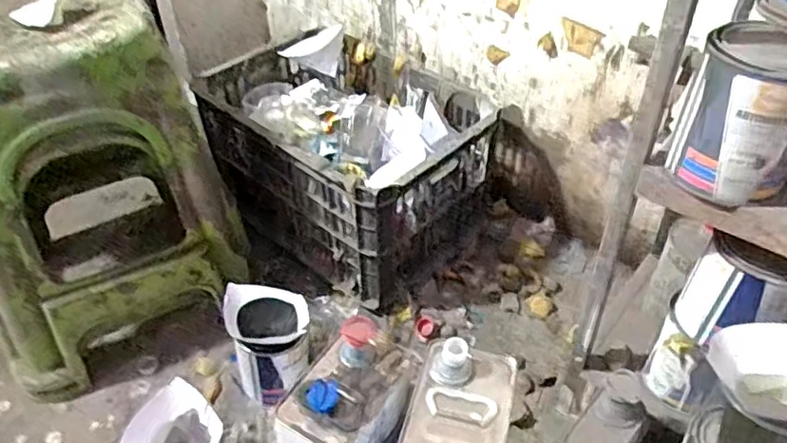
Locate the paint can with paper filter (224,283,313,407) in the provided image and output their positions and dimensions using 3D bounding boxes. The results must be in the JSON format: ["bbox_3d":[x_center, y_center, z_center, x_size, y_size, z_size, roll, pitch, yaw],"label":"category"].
[{"bbox_3d":[-0.178,0.182,0.925,0.116,0.128,0.109,-11,41,-11],"label":"paint can with paper filter"}]

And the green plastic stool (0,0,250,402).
[{"bbox_3d":[-0.453,-0.066,0.917,0.344,0.454,0.274,-24,45,-24],"label":"green plastic stool"}]

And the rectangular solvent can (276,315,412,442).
[{"bbox_3d":[-0.061,0.264,0.846,0.115,0.175,0.184,22,46,25],"label":"rectangular solvent can"}]

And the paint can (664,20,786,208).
[{"bbox_3d":[0.321,-0.098,0.570,0.101,0.133,0.095,-1,41,1],"label":"paint can"}]

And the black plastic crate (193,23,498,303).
[{"bbox_3d":[-0.096,-0.134,1.189,0.352,0.246,0.526,-31,49,-30],"label":"black plastic crate"}]

